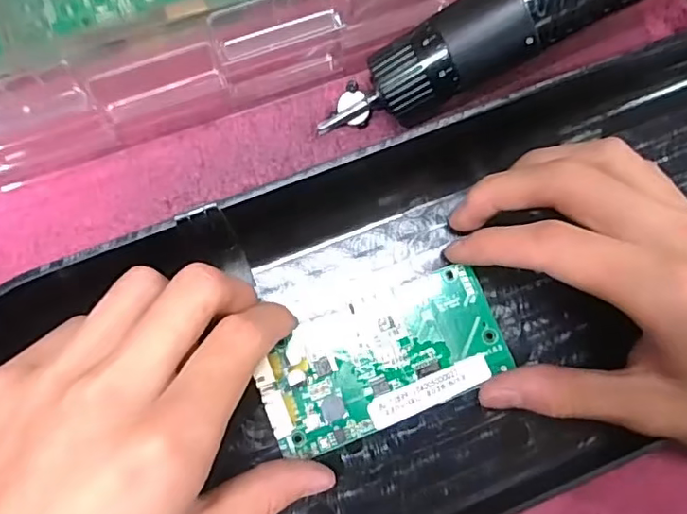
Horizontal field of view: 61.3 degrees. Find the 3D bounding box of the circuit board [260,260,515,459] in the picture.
[{"bbox_3d":[0.015,0.039,0.224,0.094,0.009,0.047,-24,85,-8],"label":"circuit board"}]

